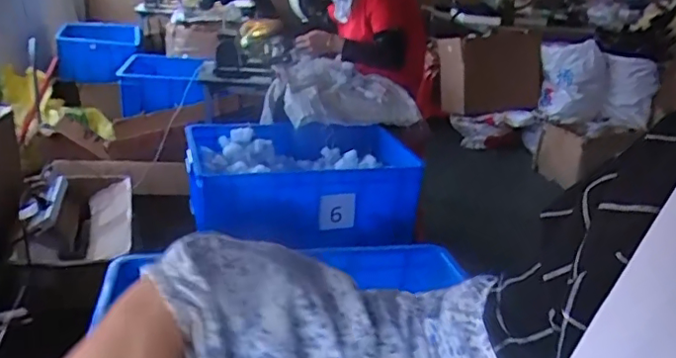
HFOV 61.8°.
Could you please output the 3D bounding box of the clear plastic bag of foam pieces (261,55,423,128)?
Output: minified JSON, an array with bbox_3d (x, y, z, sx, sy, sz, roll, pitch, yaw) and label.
[{"bbox_3d":[0.006,-0.290,1.923,0.487,0.182,0.314,-5,24,-25],"label":"clear plastic bag of foam pieces"}]

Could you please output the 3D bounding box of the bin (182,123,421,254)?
[{"bbox_3d":[-0.099,0.015,1.647,0.654,0.234,0.381,-4,24,-22],"label":"bin"}]

